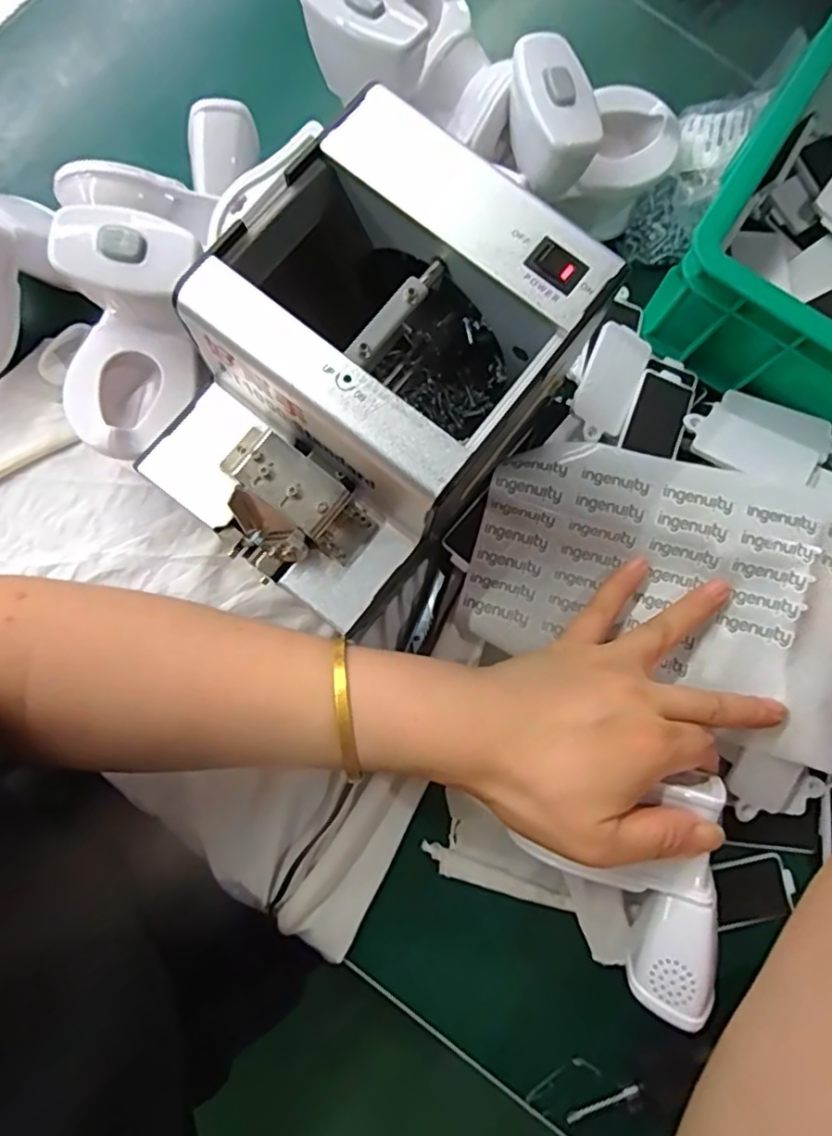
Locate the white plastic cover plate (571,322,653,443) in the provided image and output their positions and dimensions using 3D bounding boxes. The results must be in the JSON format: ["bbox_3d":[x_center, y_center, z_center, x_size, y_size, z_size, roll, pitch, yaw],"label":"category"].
[{"bbox_3d":[0.109,-0.104,0.346,0.032,0.008,0.068,25,80,3],"label":"white plastic cover plate"}]

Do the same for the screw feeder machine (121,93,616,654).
[{"bbox_3d":[-0.024,-0.074,0.280,0.128,0.113,0.178,36,81,5],"label":"screw feeder machine"}]

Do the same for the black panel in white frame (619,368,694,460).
[{"bbox_3d":[0.136,-0.086,0.348,0.030,0.006,0.059,24,71,-2],"label":"black panel in white frame"}]

